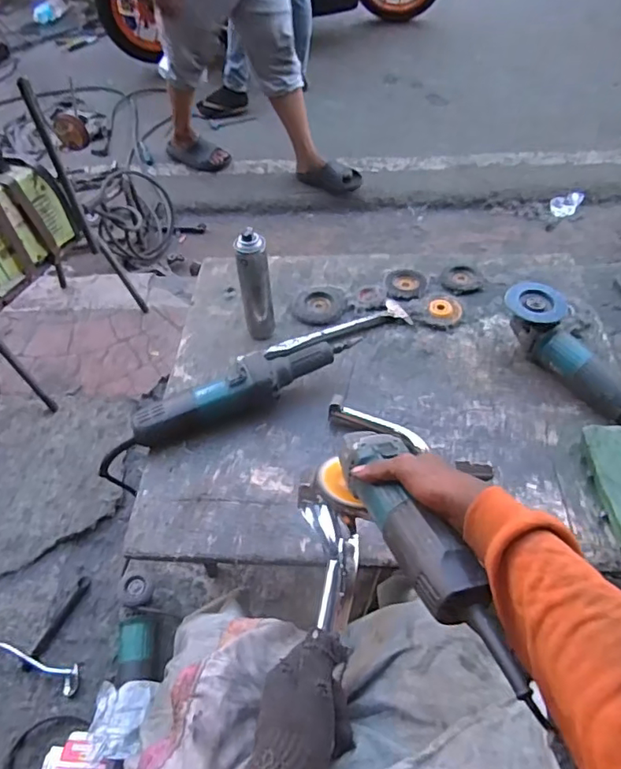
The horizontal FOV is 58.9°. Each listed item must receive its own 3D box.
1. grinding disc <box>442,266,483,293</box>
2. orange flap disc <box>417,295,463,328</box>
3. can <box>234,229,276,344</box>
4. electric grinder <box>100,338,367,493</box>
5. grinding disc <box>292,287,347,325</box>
[{"bbox_3d":[0.292,-0.206,1.077,0.076,0.008,0.065,-15,53,-8],"label":"grinding disc"},{"bbox_3d":[0.244,-0.135,1.013,0.067,0.010,0.085,28,58,23],"label":"orange flap disc"},{"bbox_3d":[-0.091,-0.163,0.930,0.053,0.200,0.053,-2,52,2],"label":"can"},{"bbox_3d":[-0.107,0.008,0.874,0.395,0.068,0.088,-29,56,-19],"label":"electric grinder"},{"bbox_3d":[0.017,-0.153,1.050,0.099,0.011,0.104,-2,52,2],"label":"grinding disc"}]

